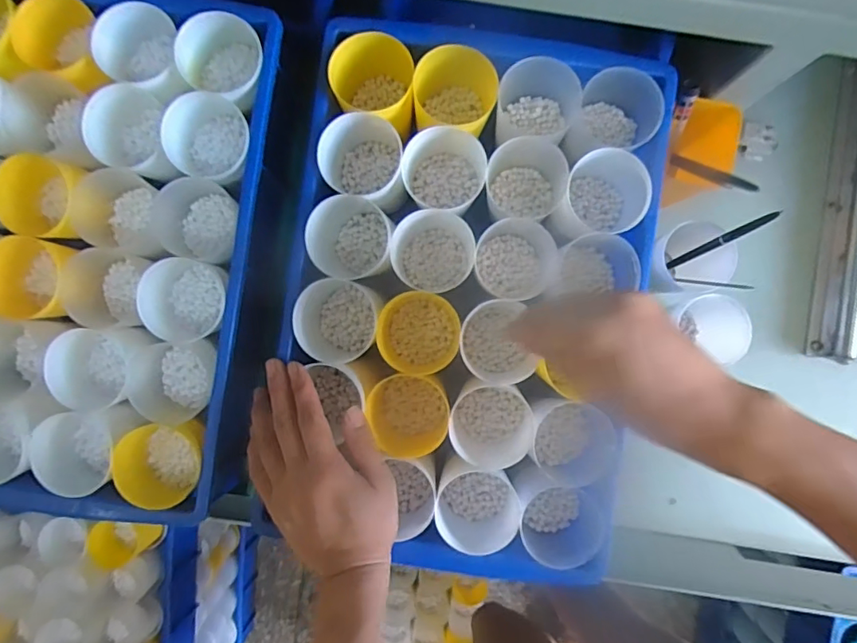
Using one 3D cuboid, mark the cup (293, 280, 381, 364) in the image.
[{"bbox_3d":[-0.070,0.000,0.420,0.061,0.058,0.062,0,88,0],"label":"cup"}]

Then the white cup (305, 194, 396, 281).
[{"bbox_3d":[-0.060,-0.065,0.420,0.063,0.055,0.058,0,88,0],"label":"white cup"}]

